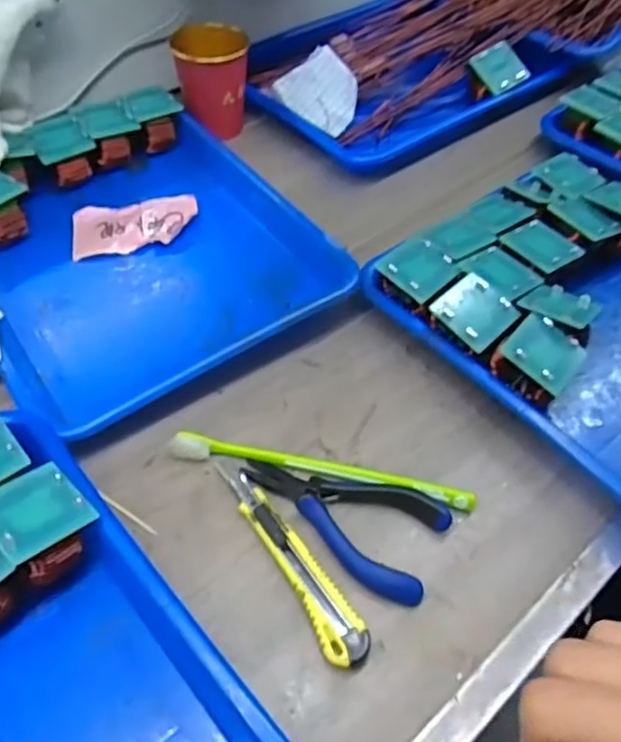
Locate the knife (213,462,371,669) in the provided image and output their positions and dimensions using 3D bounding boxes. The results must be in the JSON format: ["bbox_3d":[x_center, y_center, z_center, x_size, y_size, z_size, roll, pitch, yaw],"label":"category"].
[{"bbox_3d":[-0.012,0.101,0.365,0.025,0.013,0.136,-27,57,-22],"label":"knife"}]

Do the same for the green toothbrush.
[{"bbox_3d":[0.006,0.063,0.405,0.188,0.022,0.015,10,51,6],"label":"green toothbrush"}]

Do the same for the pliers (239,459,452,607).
[{"bbox_3d":[0.021,0.077,0.385,0.124,0.011,0.061,30,56,21],"label":"pliers"}]

